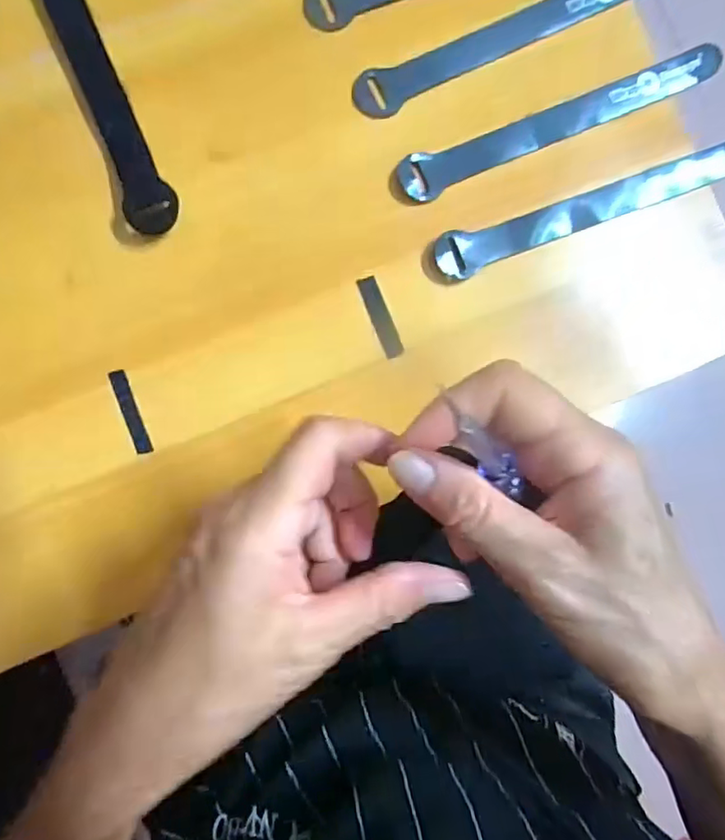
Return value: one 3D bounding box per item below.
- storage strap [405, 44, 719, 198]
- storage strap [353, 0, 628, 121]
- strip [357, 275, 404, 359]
[{"bbox_3d":[0.113,-0.171,0.322,0.194,0.012,0.024,-23,91,-4],"label":"storage strap"},{"bbox_3d":[0.088,-0.225,0.325,0.201,0.006,0.025,-27,91,-4],"label":"storage strap"},{"bbox_3d":[0.011,-0.058,0.317,0.011,0.004,0.047,-22,91,-4],"label":"strip"}]

